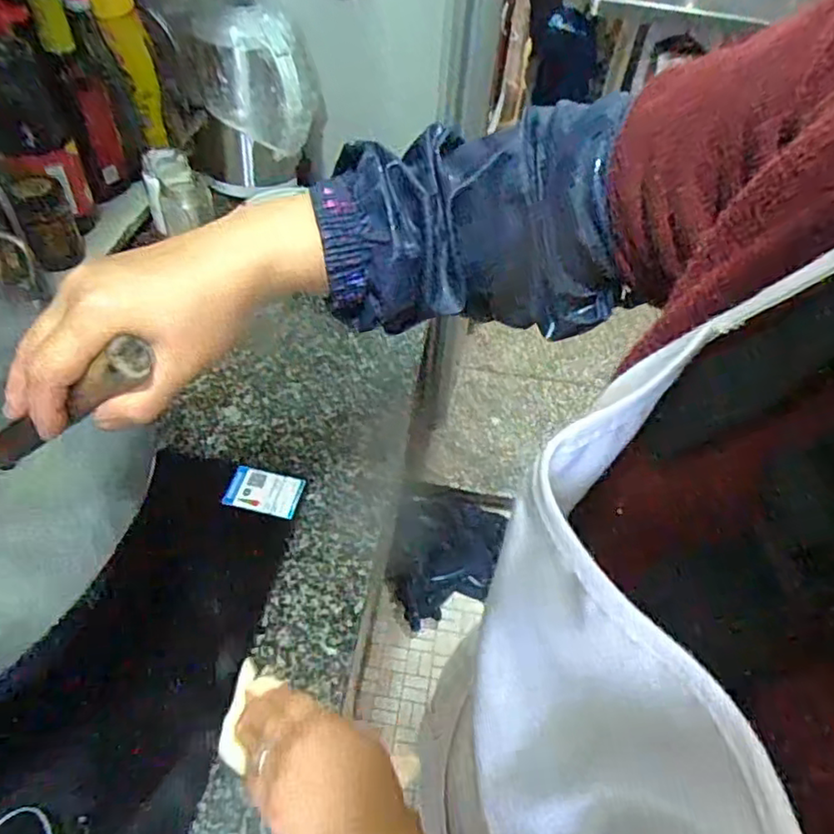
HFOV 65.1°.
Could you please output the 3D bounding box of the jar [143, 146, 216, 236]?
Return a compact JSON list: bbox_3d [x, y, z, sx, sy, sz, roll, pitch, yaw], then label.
[{"bbox_3d":[-0.301,-0.276,0.830,0.069,0.081,0.110,-21,54,-23],"label":"jar"}]

